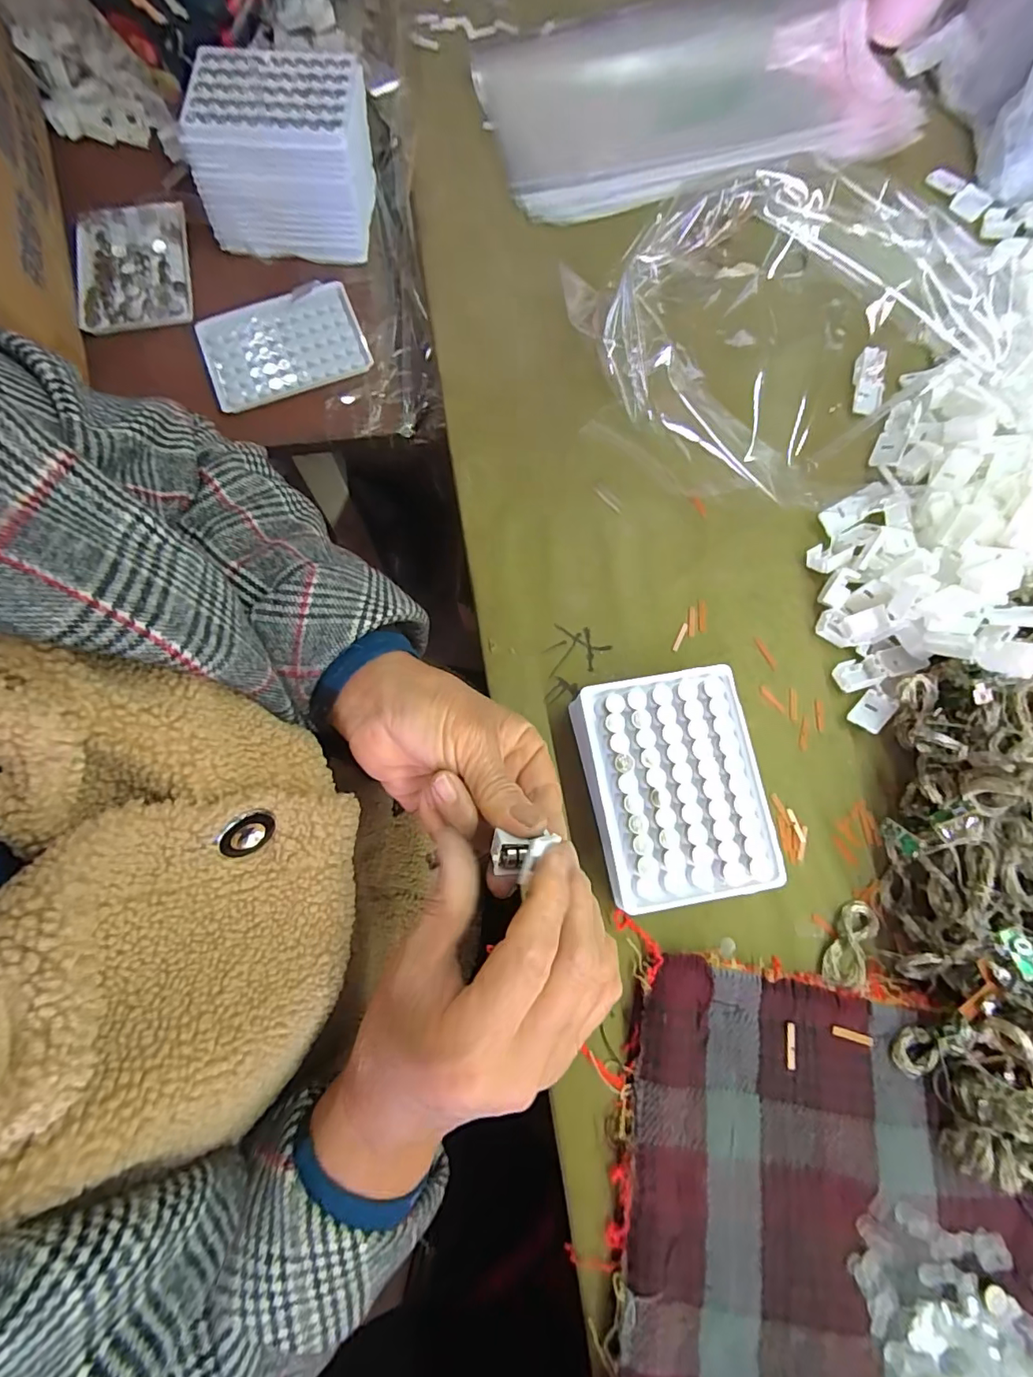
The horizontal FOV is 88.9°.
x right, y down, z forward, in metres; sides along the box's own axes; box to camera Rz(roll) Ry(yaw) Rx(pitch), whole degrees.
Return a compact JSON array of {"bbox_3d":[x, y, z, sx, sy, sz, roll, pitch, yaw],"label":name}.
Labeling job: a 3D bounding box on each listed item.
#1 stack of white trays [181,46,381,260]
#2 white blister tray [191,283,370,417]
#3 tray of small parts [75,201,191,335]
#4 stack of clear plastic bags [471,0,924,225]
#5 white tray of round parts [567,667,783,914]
[{"bbox_3d":[-0.189,-0.436,0.433,0.136,0.081,0.101,-1,77,-2],"label":"stack of white trays"},{"bbox_3d":[-0.197,-0.289,0.446,0.130,0.012,0.093,-22,79,-6],"label":"white blister tray"},{"bbox_3d":[-0.330,-0.364,0.454,0.089,0.013,0.118,-9,77,-3],"label":"tray of small parts"},{"bbox_3d":[0.155,-0.504,0.448,0.356,0.029,0.188,-13,77,-4],"label":"stack of clear plastic bags"},{"bbox_3d":[0.093,0.059,0.318,0.098,0.035,0.130,-11,77,-4],"label":"white tray of round parts"}]

